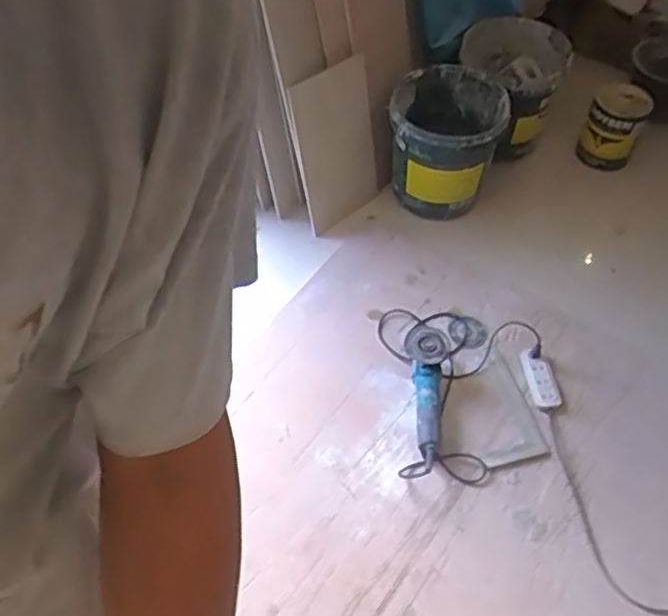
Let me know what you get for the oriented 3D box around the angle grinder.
[{"bbox_3d":[0.206,0.180,1.495,0.097,0.086,0.358,7,54,4],"label":"angle grinder"}]

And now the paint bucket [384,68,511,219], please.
[{"bbox_3d":[0.300,-0.451,1.835,0.295,0.313,0.327,21,57,13],"label":"paint bucket"}]

